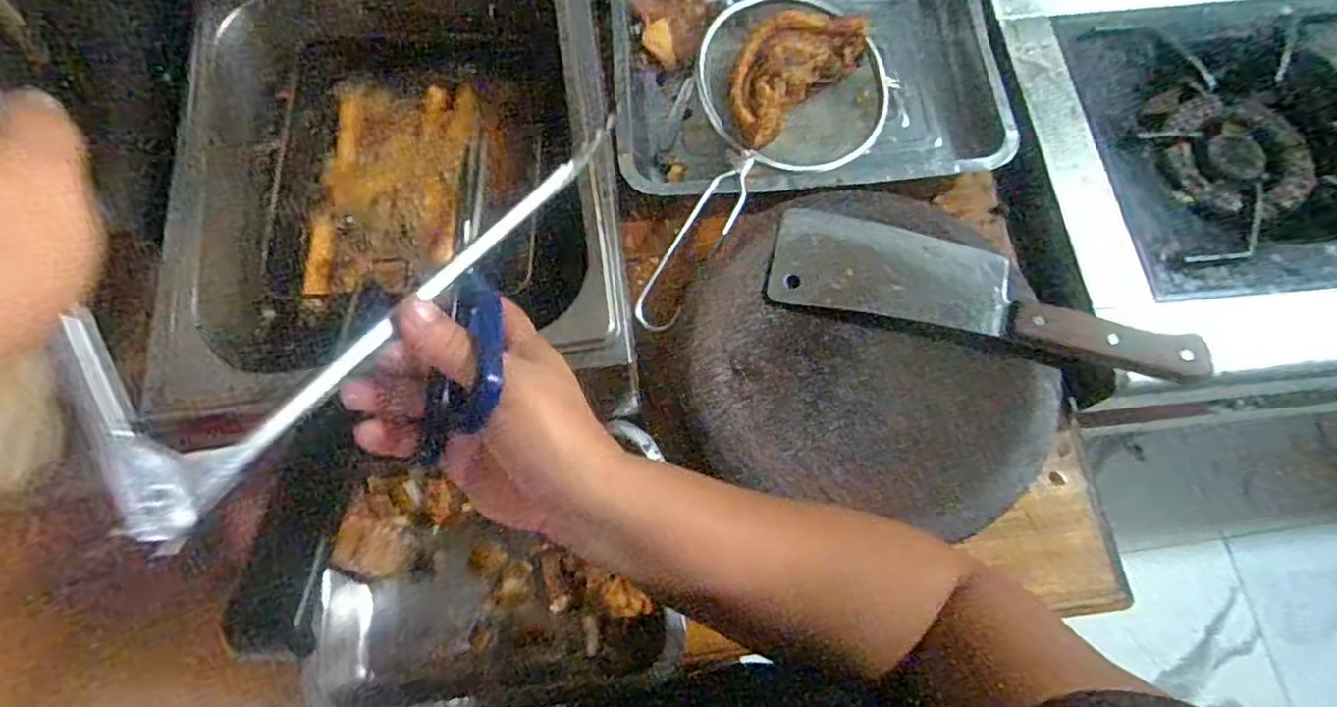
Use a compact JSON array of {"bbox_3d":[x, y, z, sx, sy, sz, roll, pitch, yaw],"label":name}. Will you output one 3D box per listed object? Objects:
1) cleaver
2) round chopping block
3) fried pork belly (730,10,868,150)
[{"bbox_3d":[0.226,-0.049,0.498,0.293,0.031,0.070,12,71,4],"label":"cleaver"},{"bbox_3d":[0.150,0.010,0.534,0.267,0.065,0.258,0,70,0],"label":"round chopping block"},{"bbox_3d":[0.100,-0.250,0.609,0.073,0.054,0.158,42,75,13],"label":"fried pork belly"}]

